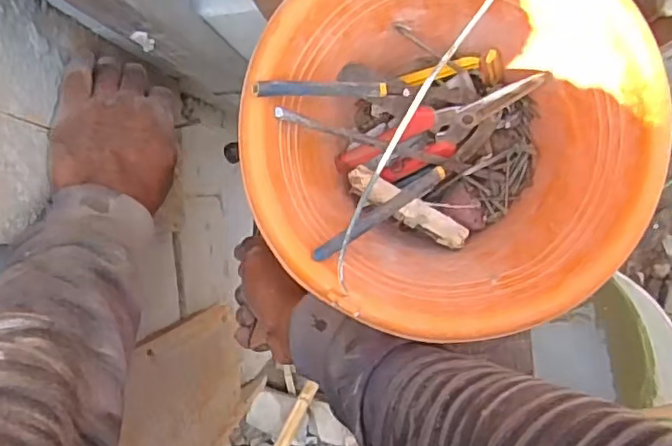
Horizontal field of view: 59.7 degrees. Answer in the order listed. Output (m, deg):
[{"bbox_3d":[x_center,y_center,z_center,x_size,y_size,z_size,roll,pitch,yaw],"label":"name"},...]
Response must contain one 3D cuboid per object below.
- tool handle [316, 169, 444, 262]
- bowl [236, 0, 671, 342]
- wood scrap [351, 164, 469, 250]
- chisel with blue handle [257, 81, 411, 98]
[{"bbox_3d":[0.033,-0.008,0.402,0.125,0.007,0.011,-33,88,-28],"label":"tool handle"},{"bbox_3d":[0.075,-0.056,0.428,0.241,0.161,0.241,0,92,6],"label":"bowl"},{"bbox_3d":[0.058,-0.012,0.477,0.107,0.015,0.022,32,95,4],"label":"wood scrap"},{"bbox_3d":[0.001,-0.089,0.393,0.124,0.006,0.009,-8,92,-35],"label":"chisel with blue handle"}]

